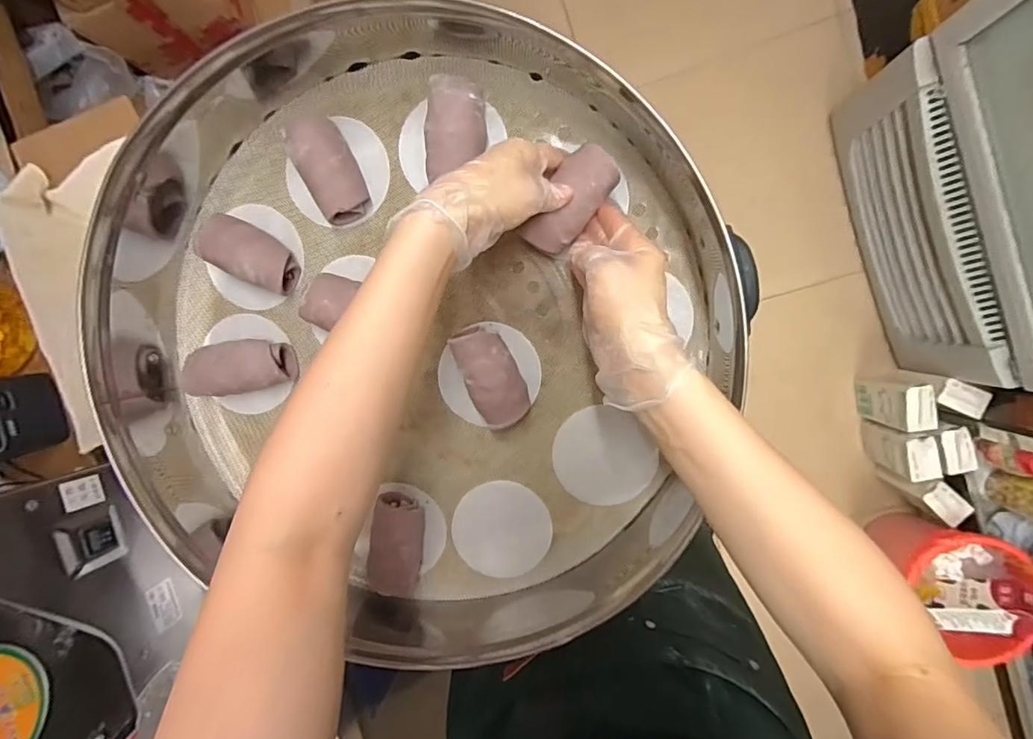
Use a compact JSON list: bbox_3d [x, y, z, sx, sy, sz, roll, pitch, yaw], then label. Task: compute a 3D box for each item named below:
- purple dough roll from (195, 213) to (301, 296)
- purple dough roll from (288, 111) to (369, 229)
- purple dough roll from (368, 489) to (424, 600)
[{"bbox_3d":[-0.248,-0.107,0.465,0.087,0.041,0.049,27,98,4],"label":"purple dough roll"},{"bbox_3d":[-0.166,-0.177,0.449,0.041,0.034,0.087,-23,92,8],"label":"purple dough roll"},{"bbox_3d":[-0.118,0.170,0.486,0.047,0.038,0.095,5,96,6],"label":"purple dough roll"}]

